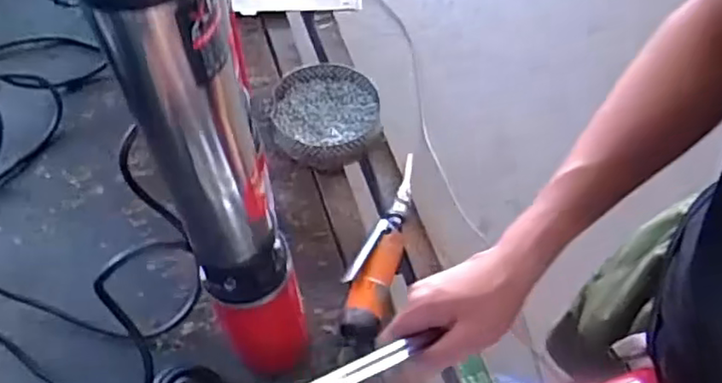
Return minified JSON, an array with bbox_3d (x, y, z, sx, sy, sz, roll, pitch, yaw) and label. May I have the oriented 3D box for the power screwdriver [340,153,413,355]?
[{"bbox_3d":[0.023,0.061,0.711,0.048,0.044,0.251,15,57,9],"label":"power screwdriver"}]

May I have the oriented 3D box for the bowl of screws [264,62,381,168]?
[{"bbox_3d":[-0.048,-0.096,0.824,0.138,0.038,0.142,1,55,-1],"label":"bowl of screws"}]

